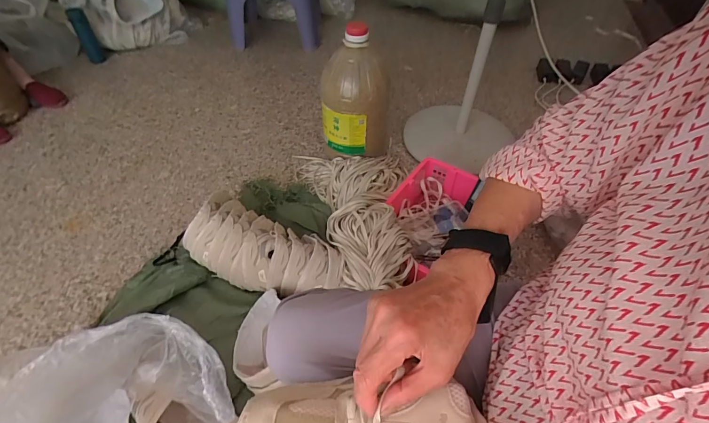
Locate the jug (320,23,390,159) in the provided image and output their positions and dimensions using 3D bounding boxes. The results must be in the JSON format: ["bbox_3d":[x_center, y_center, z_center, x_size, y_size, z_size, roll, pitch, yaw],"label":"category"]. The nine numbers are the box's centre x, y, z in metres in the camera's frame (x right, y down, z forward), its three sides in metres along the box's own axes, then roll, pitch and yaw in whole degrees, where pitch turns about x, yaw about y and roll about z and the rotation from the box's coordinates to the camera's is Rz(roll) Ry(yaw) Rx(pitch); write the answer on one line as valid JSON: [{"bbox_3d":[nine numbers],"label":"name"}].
[{"bbox_3d":[0.008,-0.358,1.158,0.203,0.421,0.199,4,49,1],"label":"jug"}]

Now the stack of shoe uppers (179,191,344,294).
[{"bbox_3d":[-0.205,0.076,0.872,0.392,0.105,0.202,18,51,13],"label":"stack of shoe uppers"}]

